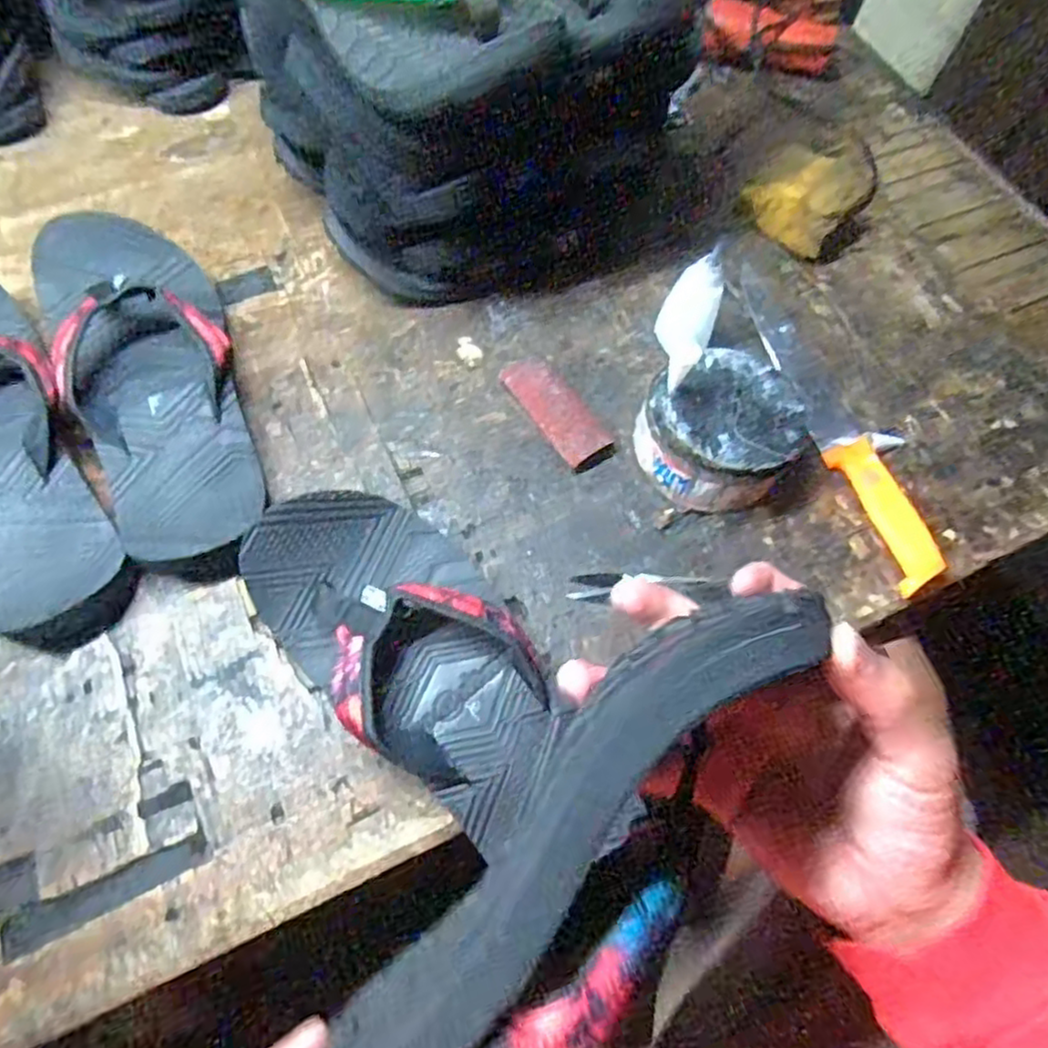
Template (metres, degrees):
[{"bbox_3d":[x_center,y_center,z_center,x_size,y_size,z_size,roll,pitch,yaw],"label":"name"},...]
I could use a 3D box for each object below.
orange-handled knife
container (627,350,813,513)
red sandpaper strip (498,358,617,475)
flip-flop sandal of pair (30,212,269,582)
[{"bbox_3d":[0.233,-0.086,0.520,0.055,0.017,0.284,-14,65,-11],"label":"orange-handled knife"},{"bbox_3d":[0.134,-0.062,0.471,0.096,0.065,0.092,2,63,-3],"label":"container"},{"bbox_3d":[0.022,-0.078,0.499,0.039,0.015,0.095,-31,69,-18],"label":"red sandpaper strip"},{"bbox_3d":[-0.243,-0.099,0.465,0.102,0.063,0.269,-25,67,-15],"label":"flip-flop sandal of pair"}]

